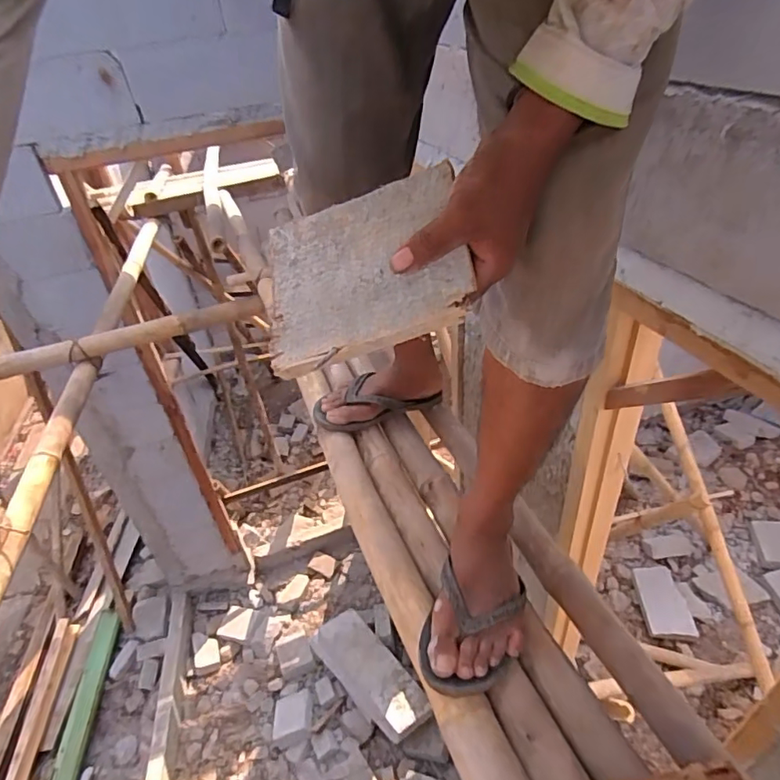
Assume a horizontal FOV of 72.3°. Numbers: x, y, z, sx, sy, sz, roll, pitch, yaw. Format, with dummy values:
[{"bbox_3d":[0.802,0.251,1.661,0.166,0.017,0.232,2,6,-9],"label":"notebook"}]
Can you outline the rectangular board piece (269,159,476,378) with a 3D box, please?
[{"bbox_3d":[-0.024,-0.094,0.418,0.163,0.011,0.147,-14,64,20],"label":"rectangular board piece"}]

